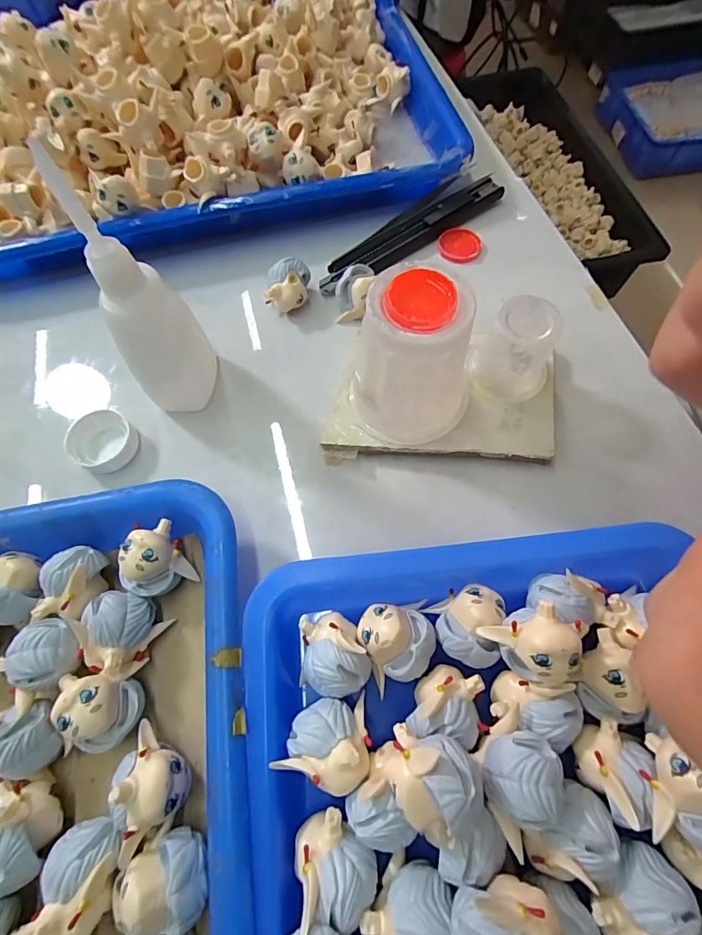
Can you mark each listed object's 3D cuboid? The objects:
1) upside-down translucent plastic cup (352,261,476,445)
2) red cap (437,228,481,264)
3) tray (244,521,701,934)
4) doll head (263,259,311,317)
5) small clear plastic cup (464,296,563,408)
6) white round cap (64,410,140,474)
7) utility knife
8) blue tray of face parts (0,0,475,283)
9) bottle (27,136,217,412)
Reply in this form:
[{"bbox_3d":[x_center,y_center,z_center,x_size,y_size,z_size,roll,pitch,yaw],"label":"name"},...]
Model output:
[{"bbox_3d":[0.026,-0.043,0.177,0.049,0.064,0.044,26,71,12],"label":"upside-down translucent plastic cup"},{"bbox_3d":[0.066,-0.137,0.256,0.026,0.004,0.026,-1,67,2],"label":"red cap"},{"bbox_3d":[0.057,0.125,0.116,0.171,0.042,0.215,-8,67,-2],"label":"tray"},{"bbox_3d":[-0.035,-0.099,0.234,0.026,0.026,0.020,-9,68,-2],"label":"doll head"},{"bbox_3d":[0.074,-0.052,0.193,0.035,0.043,0.029,25,71,12],"label":"small clear plastic cup"},{"bbox_3d":[-0.123,-0.014,0.206,0.031,0.011,0.030,-1,67,2],"label":"white round cap"},{"bbox_3d":[0.039,-0.143,0.255,0.136,0.010,0.016,-36,71,-12],"label":"utility knife"},{"bbox_3d":[-0.106,-0.244,0.279,0.333,0.079,0.233,-14,68,-4],"label":"blue tray of face parts"},{"bbox_3d":[-0.085,-0.064,0.174,0.034,0.111,0.027,-26,69,-9],"label":"bottle"}]

